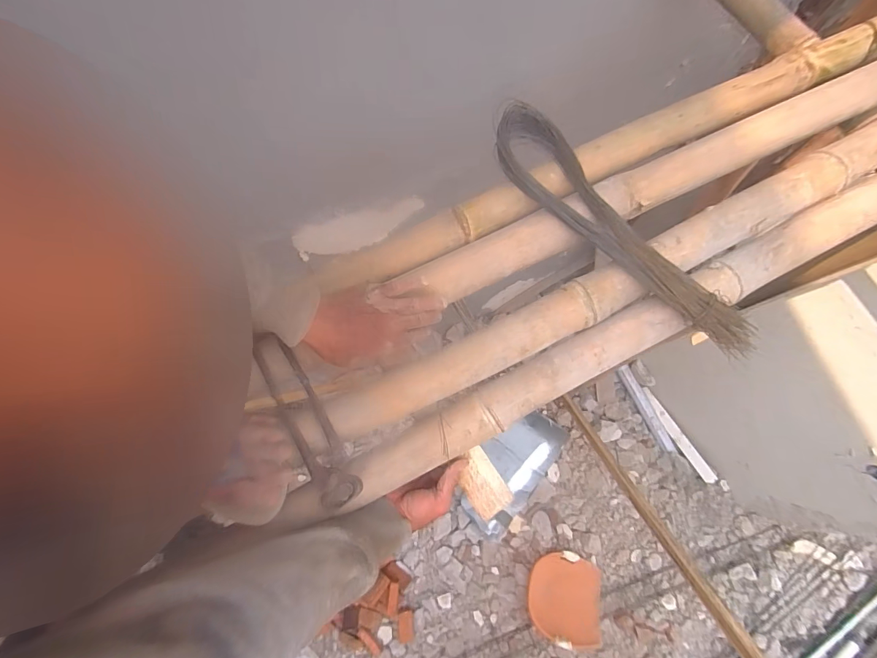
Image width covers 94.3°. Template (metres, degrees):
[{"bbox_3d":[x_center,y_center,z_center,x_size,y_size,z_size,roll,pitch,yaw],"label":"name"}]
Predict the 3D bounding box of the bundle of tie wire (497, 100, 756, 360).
[{"bbox_3d":[0.219,-0.128,0.519,0.086,0.036,0.420,-37,78,-9],"label":"bundle of tie wire"}]

